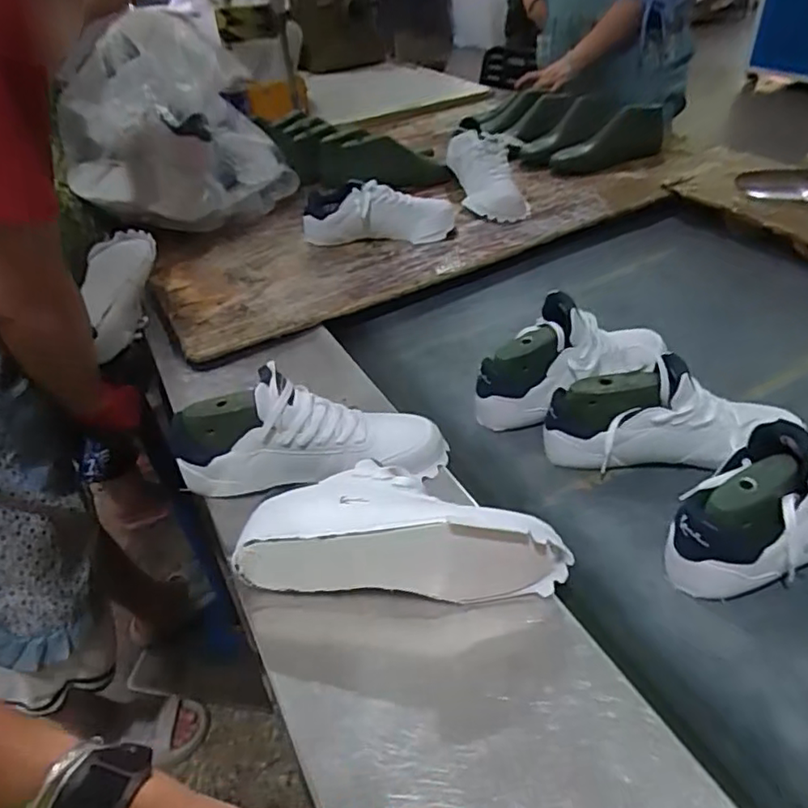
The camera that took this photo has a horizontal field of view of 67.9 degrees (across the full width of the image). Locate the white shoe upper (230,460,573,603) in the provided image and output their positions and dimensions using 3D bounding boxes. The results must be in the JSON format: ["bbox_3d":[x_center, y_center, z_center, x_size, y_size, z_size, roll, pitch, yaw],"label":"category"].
[{"bbox_3d":[-0.002,0.101,0.534,0.276,0.089,0.104,2,40,5],"label":"white shoe upper"}]

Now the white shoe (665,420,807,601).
[{"bbox_3d":[0.362,0.086,0.552,0.250,0.141,0.094,-18,42,-18],"label":"white shoe"}]

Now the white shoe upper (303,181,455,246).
[{"bbox_3d":[-0.046,-0.338,1.094,0.273,0.108,0.099,-5,40,-3],"label":"white shoe upper"}]

